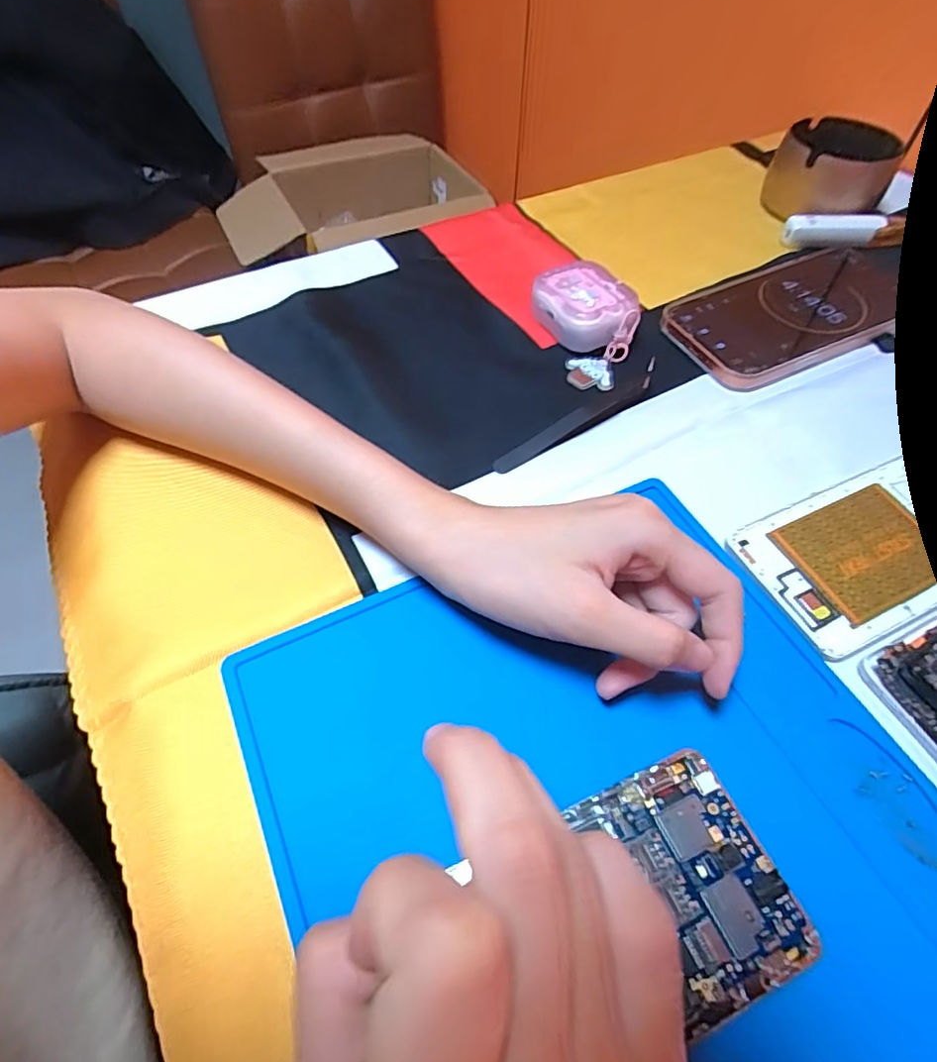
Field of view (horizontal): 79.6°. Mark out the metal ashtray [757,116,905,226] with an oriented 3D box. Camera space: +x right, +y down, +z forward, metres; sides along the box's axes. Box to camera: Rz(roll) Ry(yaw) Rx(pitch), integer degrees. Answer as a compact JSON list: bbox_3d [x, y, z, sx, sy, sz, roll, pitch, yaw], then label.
[{"bbox_3d":[0.285,-0.286,0.440,0.083,0.045,0.085,25,60,17],"label":"metal ashtray"}]

